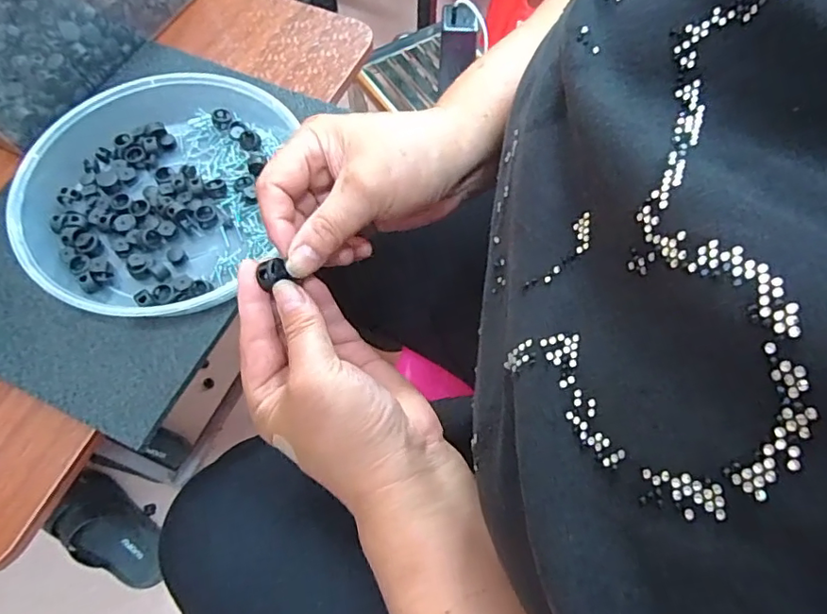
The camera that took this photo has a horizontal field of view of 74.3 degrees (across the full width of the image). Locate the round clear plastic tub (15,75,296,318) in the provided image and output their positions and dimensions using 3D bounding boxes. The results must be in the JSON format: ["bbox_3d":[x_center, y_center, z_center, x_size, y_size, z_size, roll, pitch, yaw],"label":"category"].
[{"bbox_3d":[-0.211,-0.094,0.446,0.209,0.040,0.228,1,66,-2],"label":"round clear plastic tub"}]

